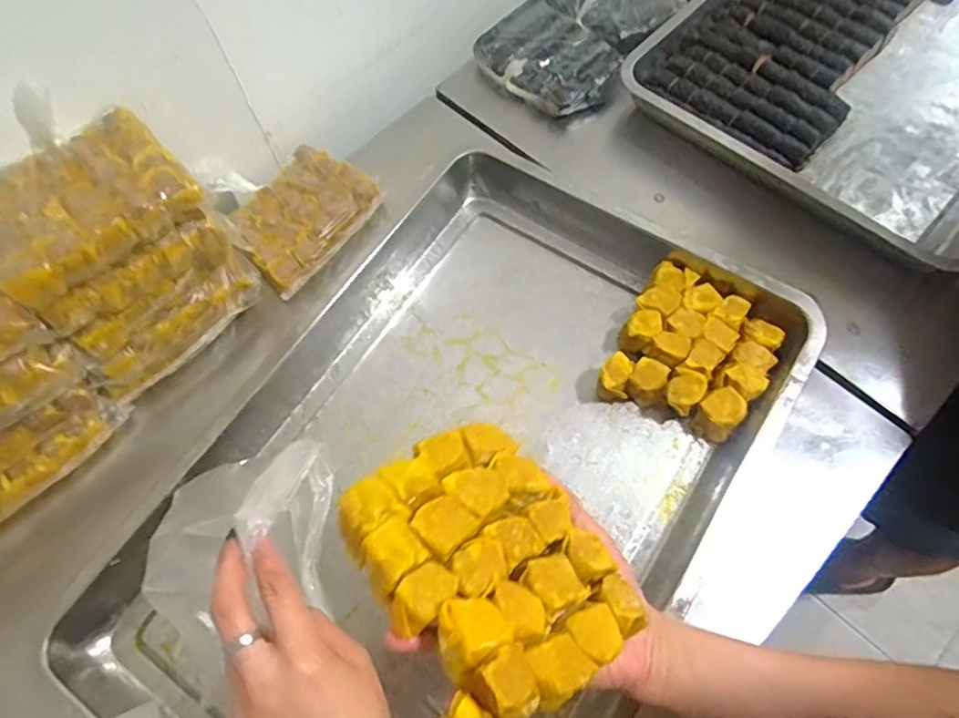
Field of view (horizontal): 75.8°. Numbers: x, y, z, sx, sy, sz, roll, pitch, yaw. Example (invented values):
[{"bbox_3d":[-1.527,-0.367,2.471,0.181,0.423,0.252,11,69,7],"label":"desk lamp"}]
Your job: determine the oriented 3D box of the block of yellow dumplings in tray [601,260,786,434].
[{"bbox_3d":[0.191,-0.005,0.550,0.122,0.036,0.133,26,69,14],"label":"block of yellow dumplings in tray"}]

